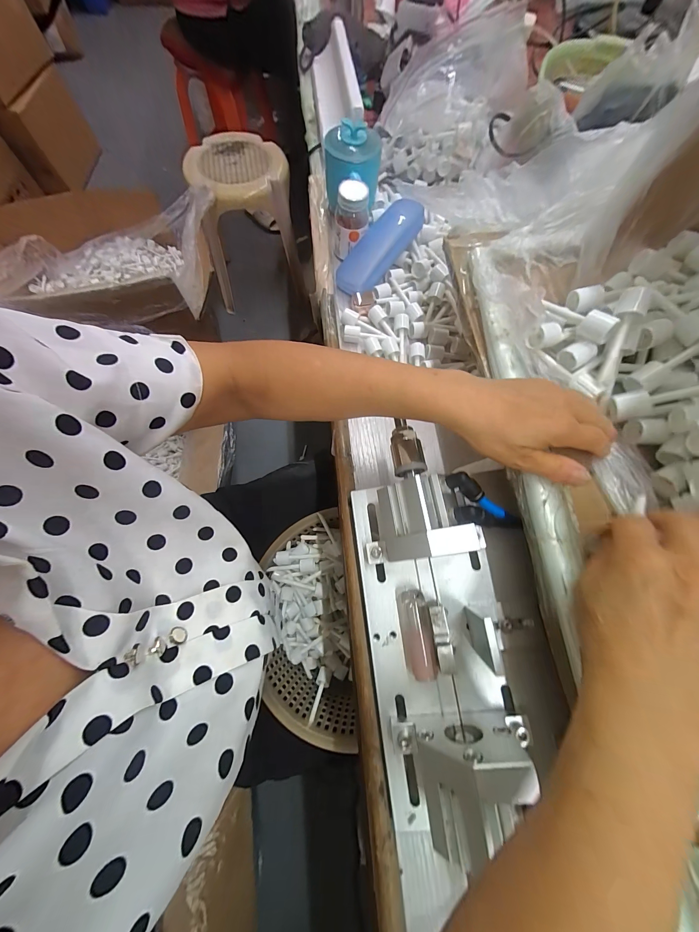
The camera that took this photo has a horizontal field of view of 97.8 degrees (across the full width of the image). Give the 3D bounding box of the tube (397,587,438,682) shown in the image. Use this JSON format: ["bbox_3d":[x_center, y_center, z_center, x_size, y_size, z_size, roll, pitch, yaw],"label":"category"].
[{"bbox_3d":[0.059,0.148,0.271,0.023,0.023,0.069,-6,71,-4],"label":"tube"}]

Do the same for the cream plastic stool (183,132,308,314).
[{"bbox_3d":[-0.379,-0.901,1.183,0.334,0.436,0.355,-14,71,-7],"label":"cream plastic stool"}]

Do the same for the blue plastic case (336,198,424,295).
[{"bbox_3d":[0.042,-0.305,0.433,0.146,0.033,0.051,-46,77,5],"label":"blue plastic case"}]

